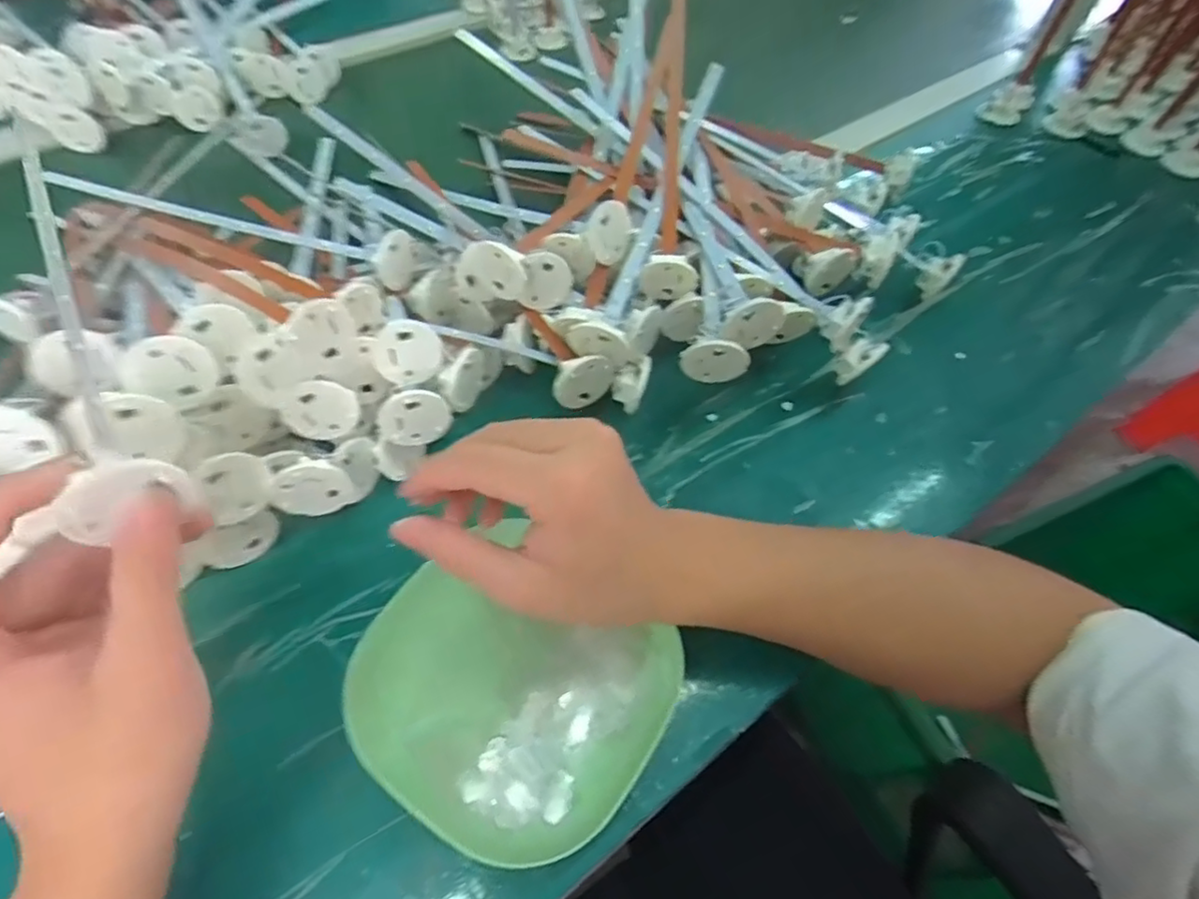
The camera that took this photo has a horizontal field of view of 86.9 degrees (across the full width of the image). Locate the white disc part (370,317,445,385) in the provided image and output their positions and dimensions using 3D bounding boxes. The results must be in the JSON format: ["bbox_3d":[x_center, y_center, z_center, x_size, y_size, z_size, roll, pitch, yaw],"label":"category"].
[{"bbox_3d":[-0.109,-0.055,0.361,0.037,0.036,0.006,-17,25,-13],"label":"white disc part"}]

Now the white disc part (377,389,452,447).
[{"bbox_3d":[-0.103,-0.018,0.353,0.039,0.034,0.010,-13,57,-11],"label":"white disc part"}]

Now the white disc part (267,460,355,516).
[{"bbox_3d":[-0.152,0.021,0.336,0.038,0.031,0.008,-11,36,-23],"label":"white disc part"}]

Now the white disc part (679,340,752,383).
[{"bbox_3d":[0.069,-0.052,0.379,0.039,0.032,0.007,-8,55,21],"label":"white disc part"}]

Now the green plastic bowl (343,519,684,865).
[{"bbox_3d":[-0.043,0.116,0.313,0.143,0.030,0.128,29,59,16],"label":"green plastic bowl"}]

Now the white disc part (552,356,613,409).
[{"bbox_3d":[-0.010,-0.042,0.382,0.038,0.034,0.009,-28,51,-7],"label":"white disc part"}]

